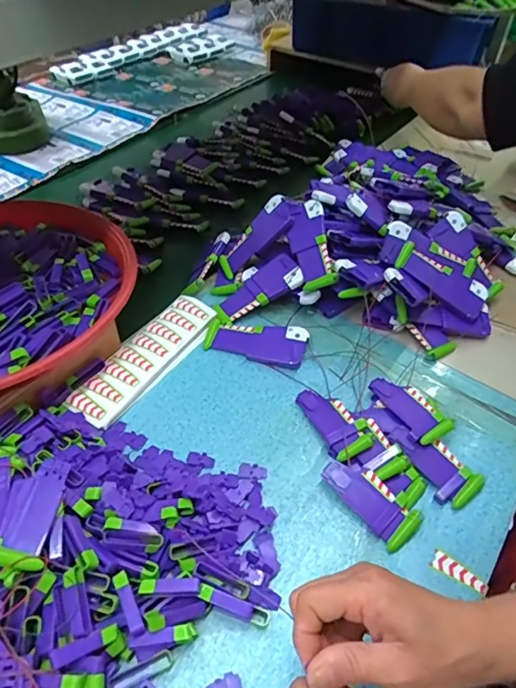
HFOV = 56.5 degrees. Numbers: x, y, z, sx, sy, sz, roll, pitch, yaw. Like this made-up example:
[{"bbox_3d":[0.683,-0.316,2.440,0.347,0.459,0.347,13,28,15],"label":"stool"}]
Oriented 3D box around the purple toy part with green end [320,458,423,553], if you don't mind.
[{"bbox_3d":[0.103,0.140,0.438,0.040,0.020,0.090,-32,55,-27],"label":"purple toy part with green end"}]

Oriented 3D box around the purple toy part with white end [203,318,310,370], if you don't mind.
[{"bbox_3d":[-0.003,-0.004,0.563,0.117,0.024,0.048,12,48,10],"label":"purple toy part with white end"}]

